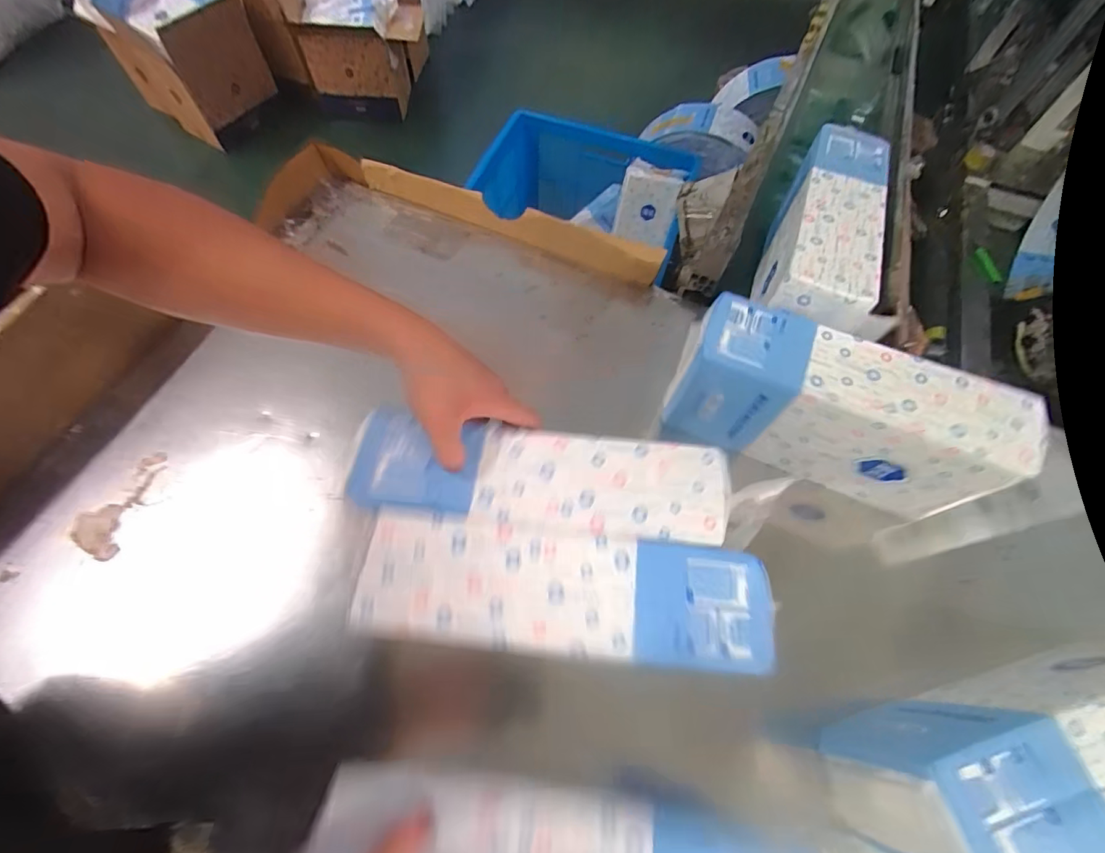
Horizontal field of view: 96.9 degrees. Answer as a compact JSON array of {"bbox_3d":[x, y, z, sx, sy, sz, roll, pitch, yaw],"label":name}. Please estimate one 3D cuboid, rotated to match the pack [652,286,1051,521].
[{"bbox_3d":[0.295,-0.016,0.537,0.314,0.153,0.097,21,65,9],"label":"pack"}]

